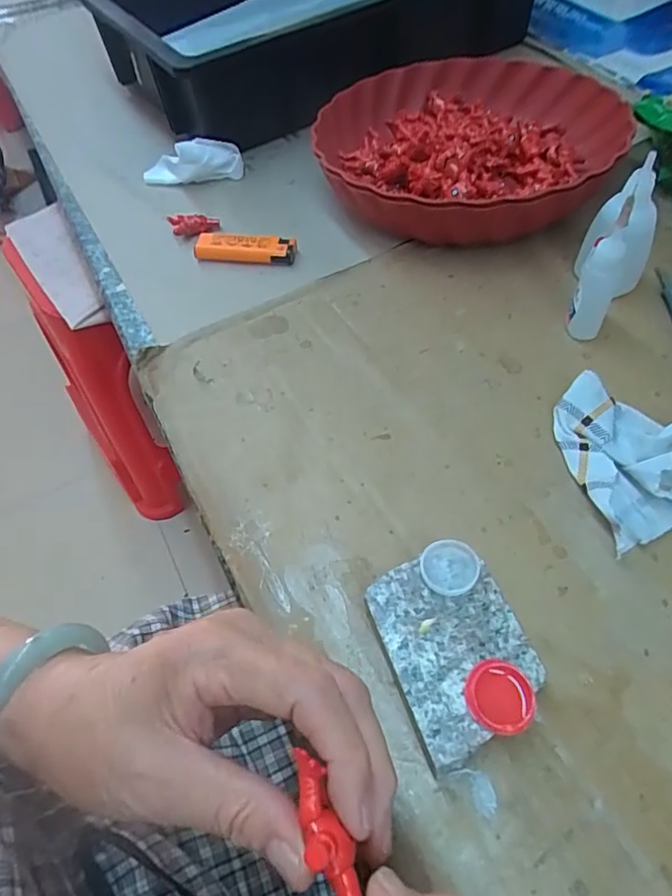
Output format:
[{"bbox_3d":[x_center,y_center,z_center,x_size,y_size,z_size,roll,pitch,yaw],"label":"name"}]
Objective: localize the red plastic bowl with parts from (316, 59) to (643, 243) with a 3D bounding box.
[{"bbox_3d":[0.104,-0.252,0.463,0.240,0.050,0.243,24,61,20],"label":"red plastic bowl with parts"}]

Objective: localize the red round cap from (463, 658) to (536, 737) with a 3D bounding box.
[{"bbox_3d":[0.068,0.103,0.230,0.027,0.004,0.028,-6,56,9],"label":"red round cap"}]

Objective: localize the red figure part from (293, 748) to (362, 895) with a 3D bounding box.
[{"bbox_3d":[-0.002,0.114,0.159,0.012,0.010,0.049,-22,59,-10],"label":"red figure part"}]

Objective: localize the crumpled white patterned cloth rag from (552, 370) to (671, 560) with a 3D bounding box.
[{"bbox_3d":[0.165,0.003,0.308,0.068,0.017,0.099,-11,55,-3],"label":"crumpled white patterned cloth rag"}]

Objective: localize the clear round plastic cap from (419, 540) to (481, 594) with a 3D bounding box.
[{"bbox_3d":[0.055,0.057,0.265,0.027,0.004,0.026,-4,60,7],"label":"clear round plastic cap"}]

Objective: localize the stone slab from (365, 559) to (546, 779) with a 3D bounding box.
[{"bbox_3d":[0.054,0.092,0.254,0.061,0.020,0.081,-19,56,-8],"label":"stone slab"}]

